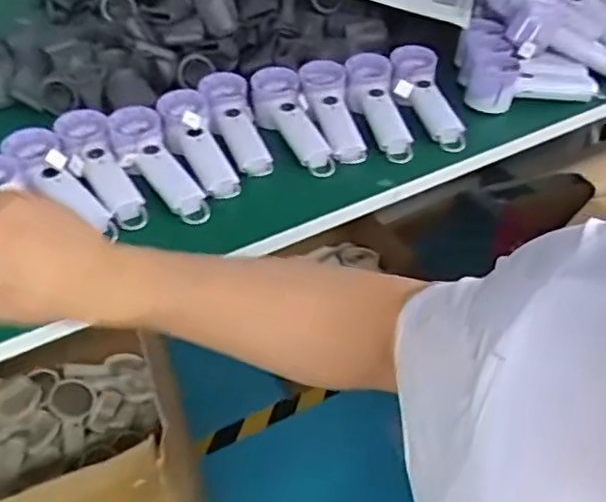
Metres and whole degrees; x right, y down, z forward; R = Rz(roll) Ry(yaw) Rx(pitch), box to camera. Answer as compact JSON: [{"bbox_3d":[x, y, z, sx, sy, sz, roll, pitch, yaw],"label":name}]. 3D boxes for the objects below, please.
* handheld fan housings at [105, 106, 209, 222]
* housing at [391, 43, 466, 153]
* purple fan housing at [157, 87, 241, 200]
[{"bbox_3d":[-0.176,-0.107,0.759,0.064,0.028,0.200,-26,61,-26],"label":"handheld fan housings"},{"bbox_3d":[0.167,-0.206,0.861,0.067,0.039,0.195,-11,57,-11],"label":"housing"},{"bbox_3d":[-0.127,-0.133,0.790,0.065,0.047,0.193,-20,61,-20],"label":"purple fan housing"}]

